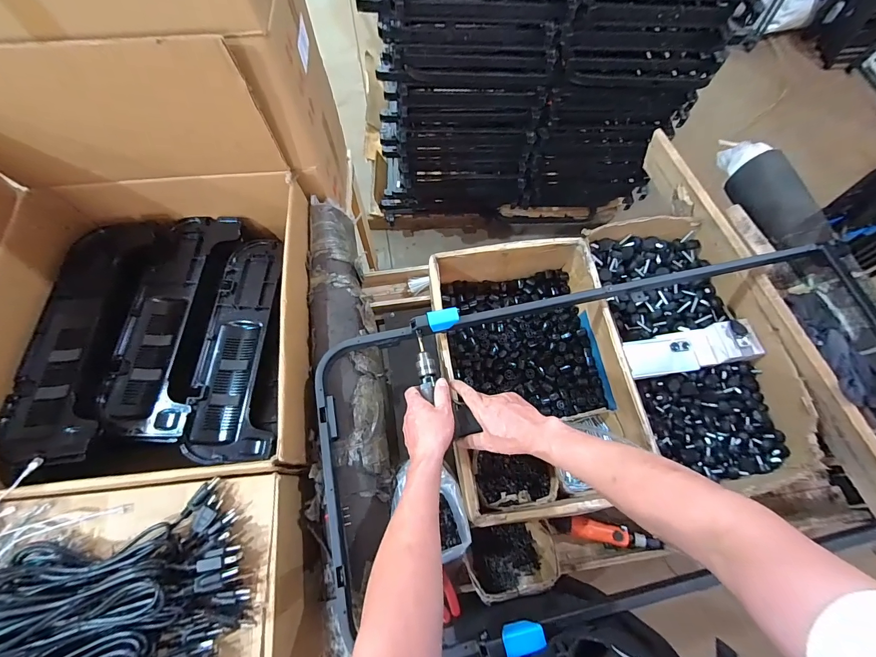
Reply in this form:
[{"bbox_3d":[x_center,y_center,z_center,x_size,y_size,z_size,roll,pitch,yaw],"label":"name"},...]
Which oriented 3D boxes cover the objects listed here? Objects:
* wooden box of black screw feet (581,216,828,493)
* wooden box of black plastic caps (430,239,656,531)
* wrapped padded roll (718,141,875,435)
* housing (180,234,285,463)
[{"bbox_3d":[0.533,0.015,0.815,0.346,0.129,0.601,-2,69,-1],"label":"wooden box of black screw feet"},{"bbox_3d":[0.184,0.079,0.778,0.338,0.157,0.530,-8,69,-3],"label":"wooden box of black plastic caps"},{"bbox_3d":[0.836,-0.024,0.759,0.130,0.118,0.958,-6,69,-2],"label":"wrapped padded roll"},{"bbox_3d":[-0.401,0.022,0.770,0.151,0.036,0.470,-2,69,-1],"label":"housing"}]

